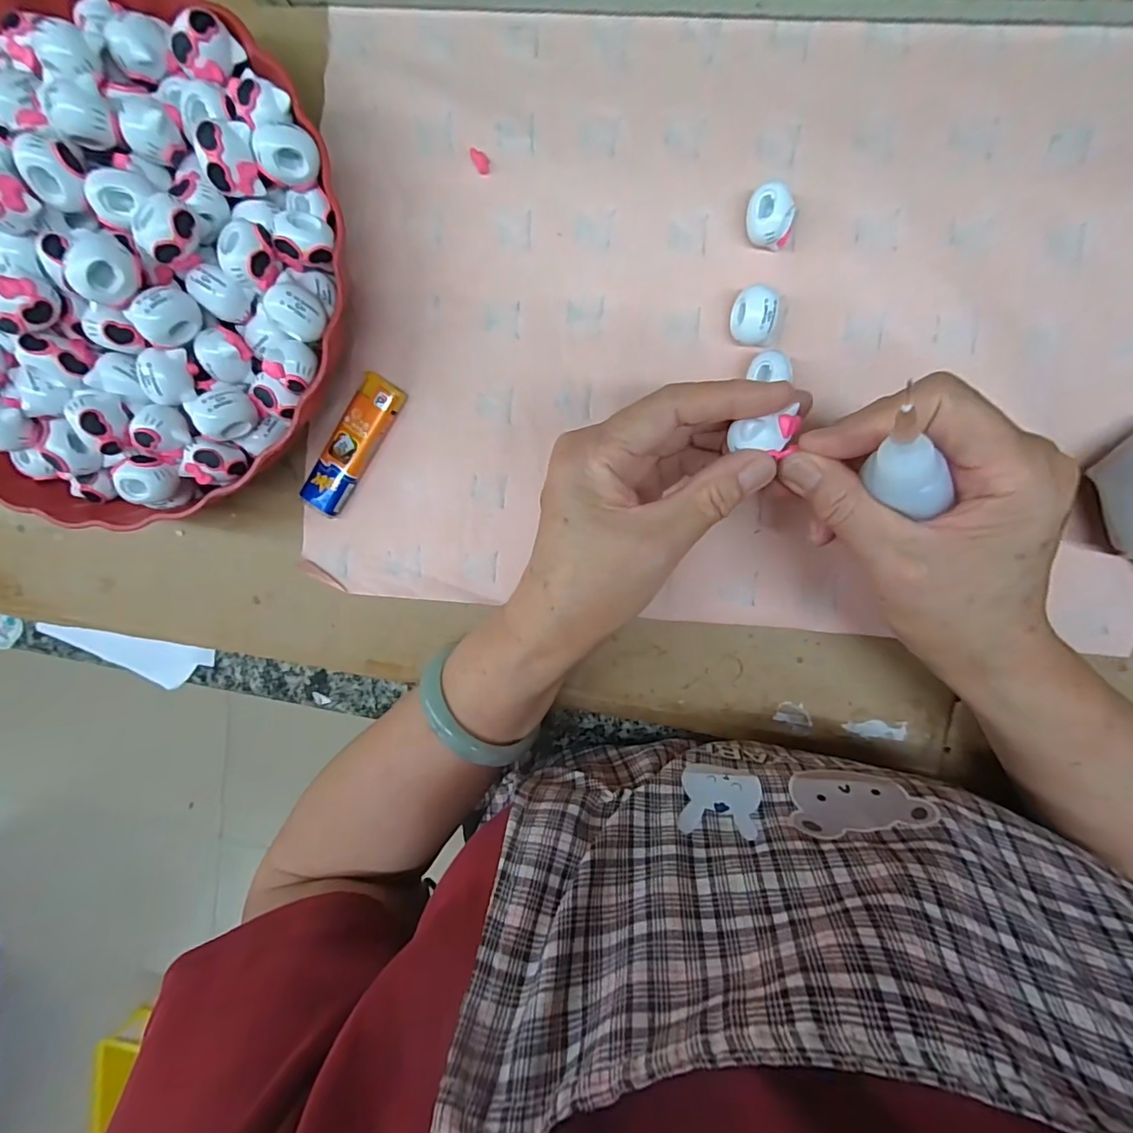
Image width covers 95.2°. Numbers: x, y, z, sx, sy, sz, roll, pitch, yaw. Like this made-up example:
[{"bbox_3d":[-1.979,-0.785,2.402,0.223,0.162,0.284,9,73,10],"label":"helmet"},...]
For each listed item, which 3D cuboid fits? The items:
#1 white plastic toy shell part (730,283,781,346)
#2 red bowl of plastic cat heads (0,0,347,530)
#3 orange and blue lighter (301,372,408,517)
[{"bbox_3d":[0.090,-0.119,0.249,0.019,0.022,0.024,-4,97,6],"label":"white plastic toy shell part"},{"bbox_3d":[-0.217,-0.146,0.244,0.223,0.084,0.236,1,97,5],"label":"red bowl of plastic cat heads"},{"bbox_3d":[-0.115,-0.065,0.279,0.022,0.012,0.079,34,99,0],"label":"orange and blue lighter"}]

